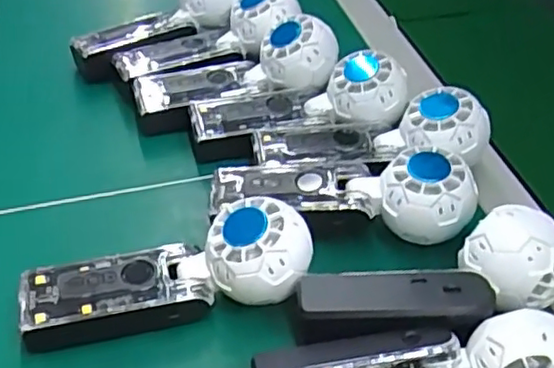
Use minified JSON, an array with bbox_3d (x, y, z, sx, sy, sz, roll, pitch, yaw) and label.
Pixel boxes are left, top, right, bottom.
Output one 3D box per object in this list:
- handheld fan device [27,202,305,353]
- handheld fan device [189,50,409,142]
[{"bbox_3d":[-0.063,0.056,0.387,0.169,0.048,0.057,-16,45,0],"label":"handheld fan device"},{"bbox_3d":[0.017,-0.063,0.498,0.163,0.051,0.057,-6,44,-8],"label":"handheld fan device"}]

